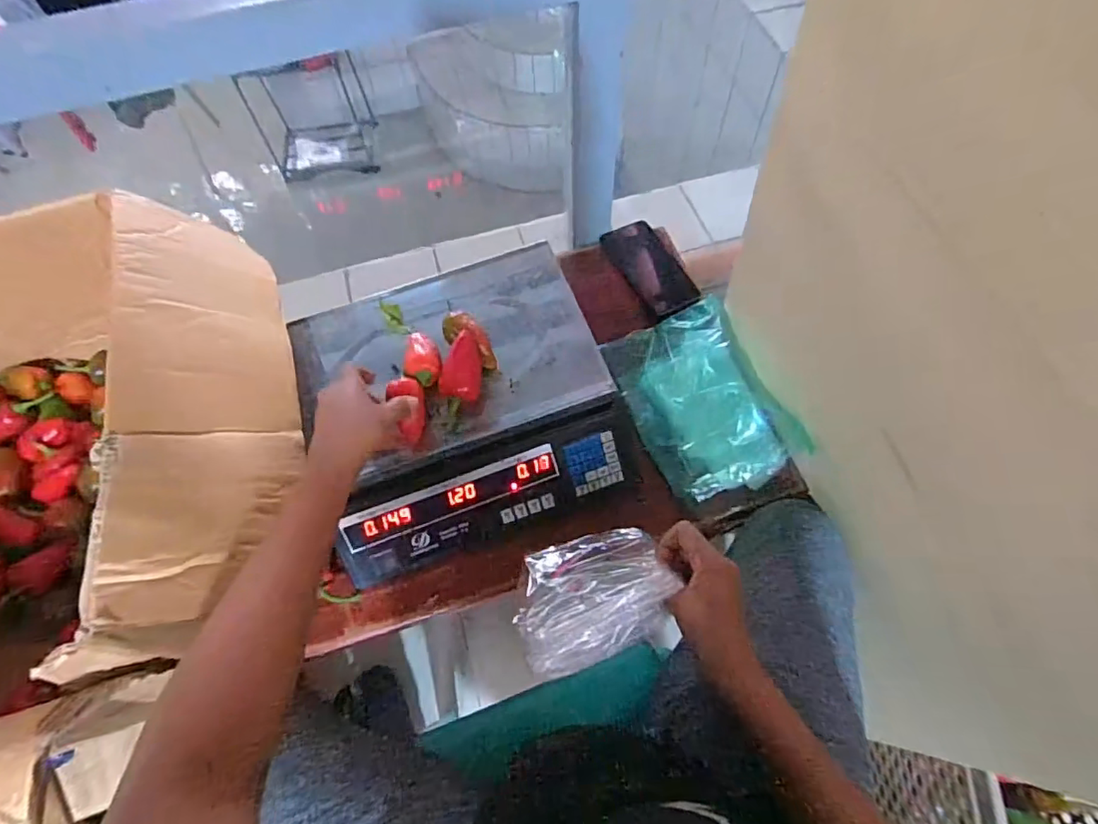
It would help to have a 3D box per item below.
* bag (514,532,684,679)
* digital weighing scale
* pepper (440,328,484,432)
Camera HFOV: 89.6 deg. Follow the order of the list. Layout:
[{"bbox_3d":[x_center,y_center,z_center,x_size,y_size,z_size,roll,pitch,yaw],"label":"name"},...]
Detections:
[{"bbox_3d":[0.039,0.157,0.484,0.135,0.053,0.105,-19,65,-7],"label":"bag"},{"bbox_3d":[-0.097,-0.015,0.637,0.332,0.088,0.298,-19,65,-7],"label":"digital weighing scale"},{"bbox_3d":[-0.091,-0.033,0.586,0.038,0.033,0.101,14,99,9],"label":"pepper"}]

